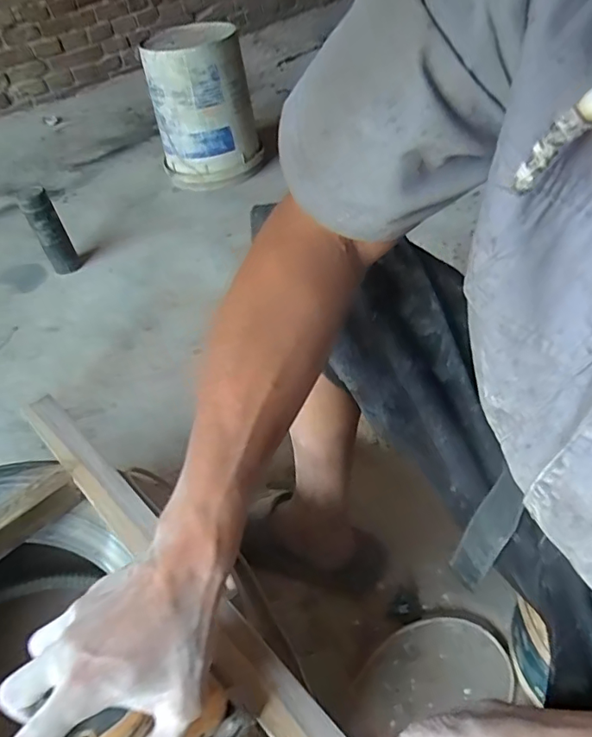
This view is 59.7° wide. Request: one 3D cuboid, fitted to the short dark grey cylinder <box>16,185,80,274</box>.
[{"bbox_3d":[-0.598,-0.329,1.259,0.072,0.199,0.084,-25,48,-18],"label":"short dark grey cylinder"}]

